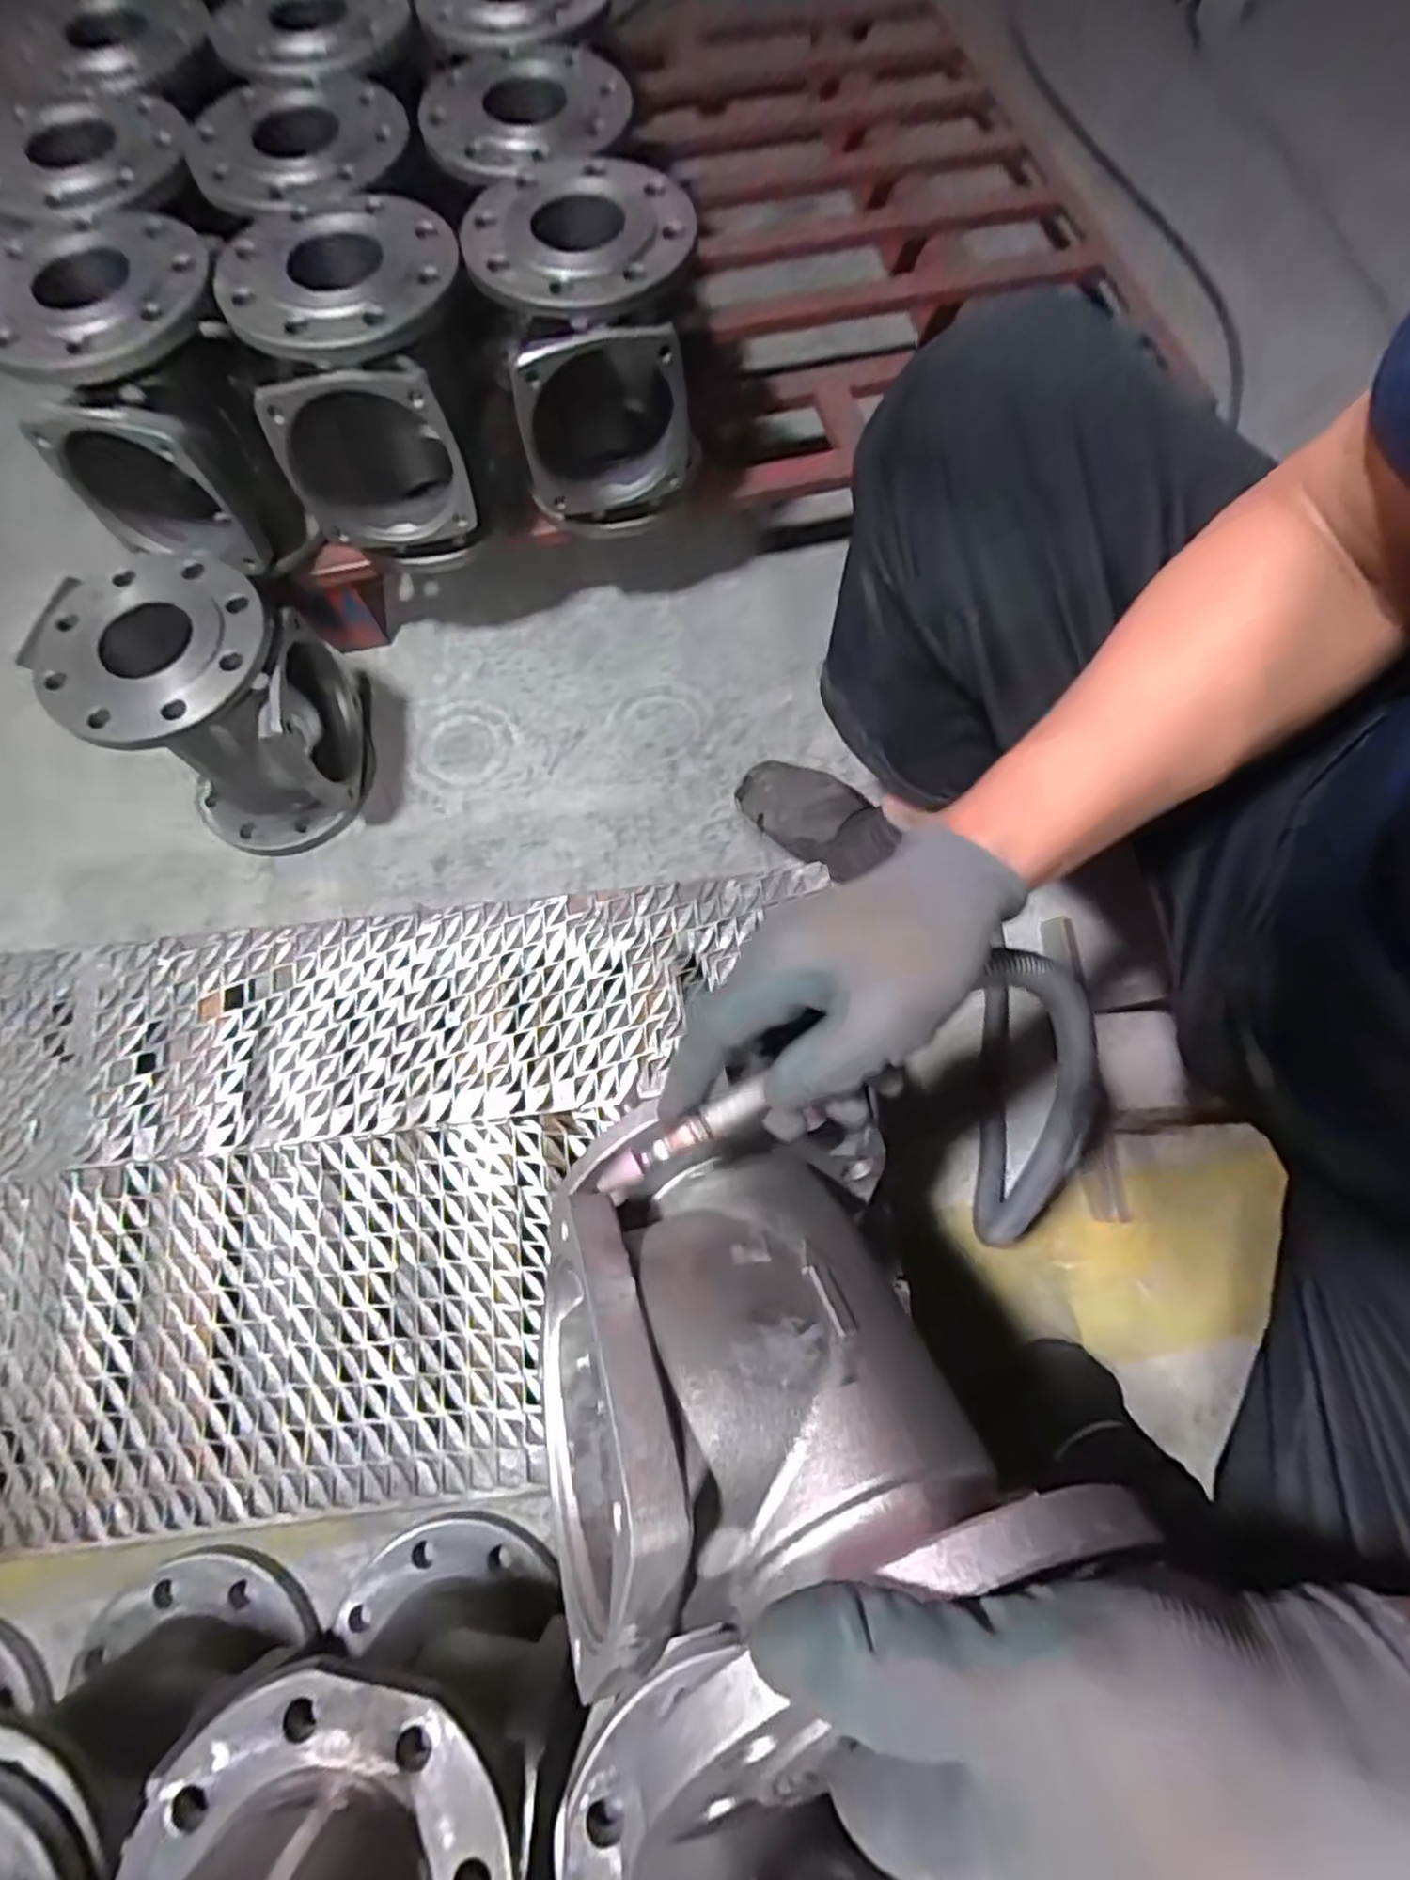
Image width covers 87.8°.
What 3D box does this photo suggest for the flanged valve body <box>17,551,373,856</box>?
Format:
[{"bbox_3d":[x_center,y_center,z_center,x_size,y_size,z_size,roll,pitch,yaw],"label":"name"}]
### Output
[{"bbox_3d":[-0.472,-0.228,0.744,0.197,0.235,0.207,-4,70,-2],"label":"flanged valve body"}]

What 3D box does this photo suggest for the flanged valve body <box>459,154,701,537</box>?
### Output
[{"bbox_3d":[-0.107,-0.561,0.722,0.189,0.227,0.193,0,71,1],"label":"flanged valve body"}]

